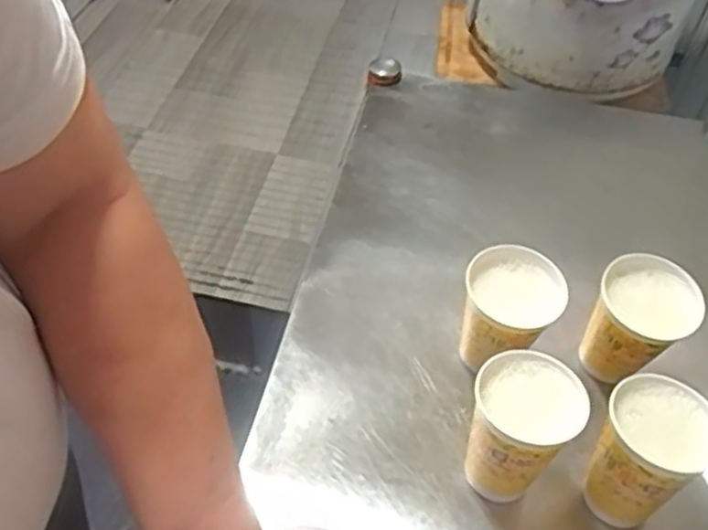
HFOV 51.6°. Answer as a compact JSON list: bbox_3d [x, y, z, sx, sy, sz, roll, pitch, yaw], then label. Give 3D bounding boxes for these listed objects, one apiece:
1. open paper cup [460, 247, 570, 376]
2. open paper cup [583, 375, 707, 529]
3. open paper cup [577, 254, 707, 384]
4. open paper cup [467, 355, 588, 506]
[{"bbox_3d":[0.123,0.048,0.613,0.079,0.097,0.089,26,54,16],"label":"open paper cup"},{"bbox_3d":[0.211,0.140,0.542,0.076,0.109,0.073,2,51,-2],"label":"open paper cup"},{"bbox_3d":[0.232,0.050,0.610,0.070,0.097,0.076,2,51,-2],"label":"open paper cup"},{"bbox_3d":[0.120,0.122,0.547,0.074,0.107,0.077,2,51,-2],"label":"open paper cup"}]

